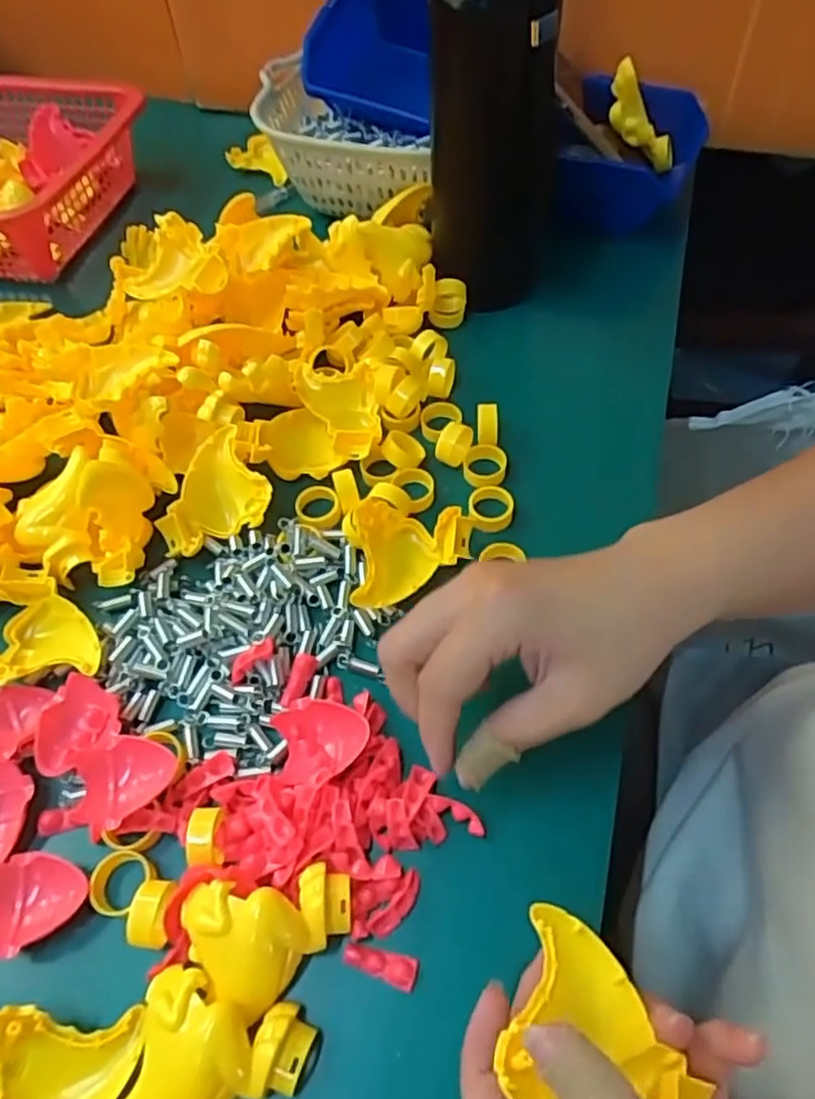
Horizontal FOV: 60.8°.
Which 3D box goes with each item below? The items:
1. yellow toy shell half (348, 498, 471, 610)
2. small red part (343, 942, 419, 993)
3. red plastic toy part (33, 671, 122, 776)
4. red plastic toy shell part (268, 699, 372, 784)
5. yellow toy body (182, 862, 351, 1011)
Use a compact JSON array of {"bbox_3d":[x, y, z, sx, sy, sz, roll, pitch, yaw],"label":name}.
[{"bbox_3d":[0.003,0.002,0.371,0.061,0.024,0.060,-2,59,3],"label":"yellow toy shell half"},{"bbox_3d":[-0.011,0.168,0.282,0.030,0.005,0.012,13,61,12],"label":"small red part"},{"bbox_3d":[-0.160,0.085,0.330,0.037,0.009,0.042,28,65,19],"label":"red plastic toy part"},{"bbox_3d":[-0.041,0.086,0.314,0.047,0.018,0.036,-13,79,26],"label":"red plastic toy shell part"},{"bbox_3d":[-0.055,0.153,0.276,0.064,0.021,0.044,-11,59,-2],"label":"yellow toy body"}]

